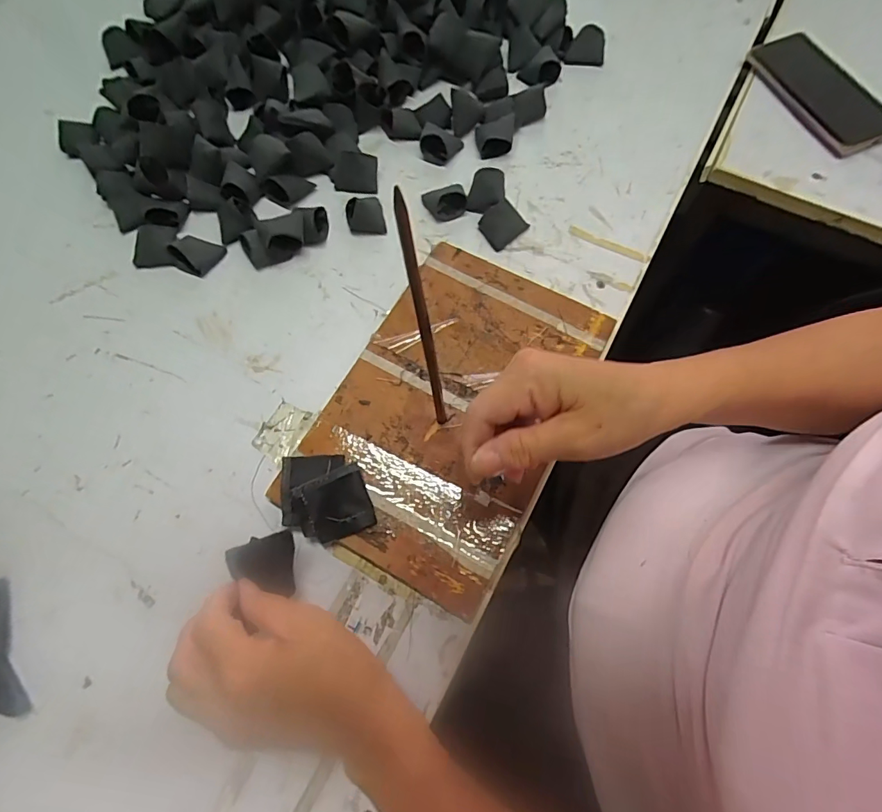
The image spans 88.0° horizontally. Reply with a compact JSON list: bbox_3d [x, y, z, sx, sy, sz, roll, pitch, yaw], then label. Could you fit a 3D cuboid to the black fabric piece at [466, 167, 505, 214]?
[{"bbox_3d":[0.045,-0.207,0.441,0.033,0.028,0.031,14,71,6],"label":"black fabric piece"}]

